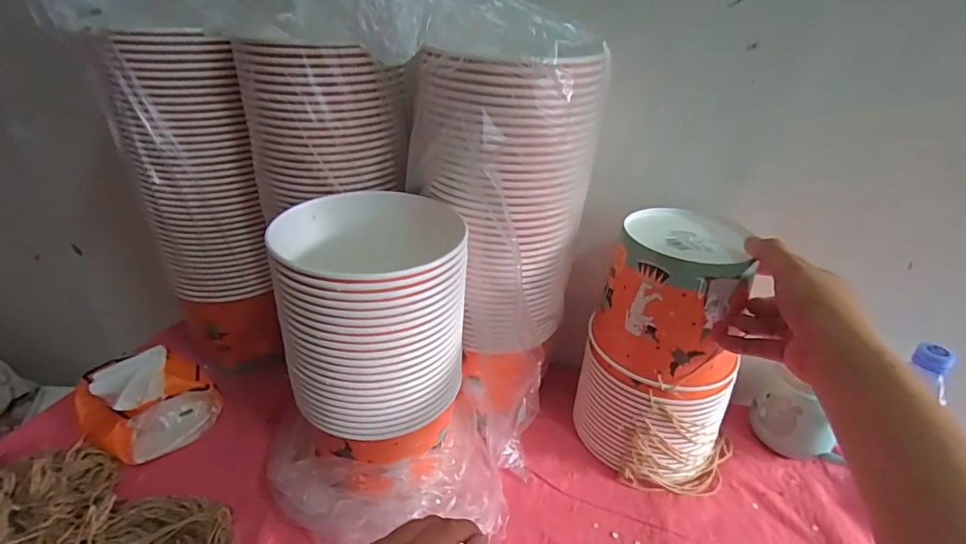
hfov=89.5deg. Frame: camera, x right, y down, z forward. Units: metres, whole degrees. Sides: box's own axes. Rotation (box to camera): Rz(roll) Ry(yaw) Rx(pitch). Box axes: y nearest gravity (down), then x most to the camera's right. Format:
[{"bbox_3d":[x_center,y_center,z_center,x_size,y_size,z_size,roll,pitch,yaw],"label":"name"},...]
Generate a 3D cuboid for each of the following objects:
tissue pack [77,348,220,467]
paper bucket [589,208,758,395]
[{"bbox_3d":[-0.398,0.146,0.573,0.131,0.079,0.123,22,36,32],"label":"tissue pack"},{"bbox_3d":[0.195,0.028,0.501,0.114,0.134,0.122,-11,35,-20],"label":"paper bucket"}]

